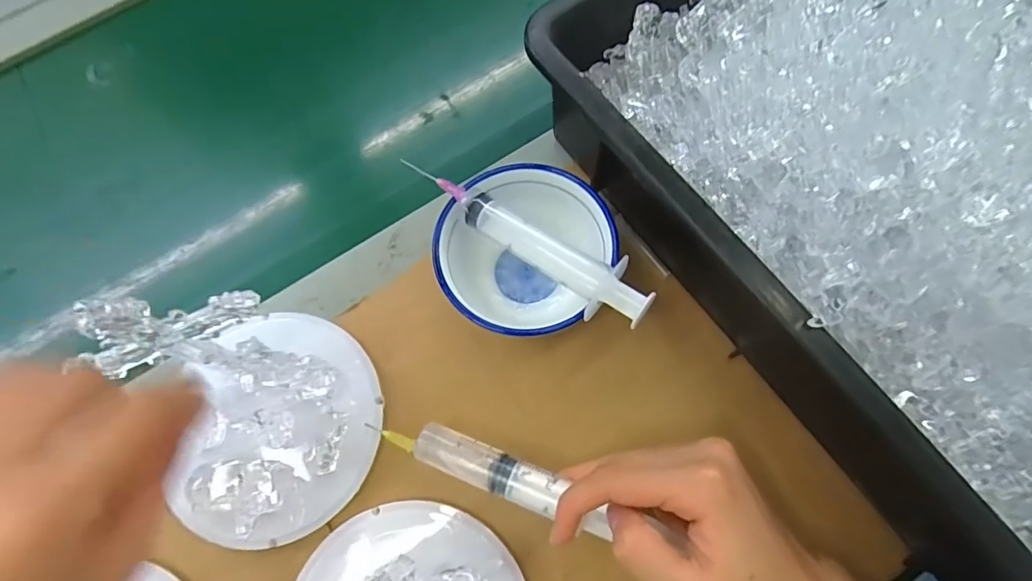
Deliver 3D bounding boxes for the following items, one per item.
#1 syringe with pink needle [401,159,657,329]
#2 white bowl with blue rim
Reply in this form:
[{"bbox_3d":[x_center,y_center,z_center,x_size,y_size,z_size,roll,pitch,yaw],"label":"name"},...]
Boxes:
[{"bbox_3d":[0.007,-0.029,0.275,0.143,0.016,0.030,36,77,12],"label":"syringe with pink needle"},{"bbox_3d":[0.005,-0.017,0.303,0.094,0.053,0.093,-1,72,2],"label":"white bowl with blue rim"}]

